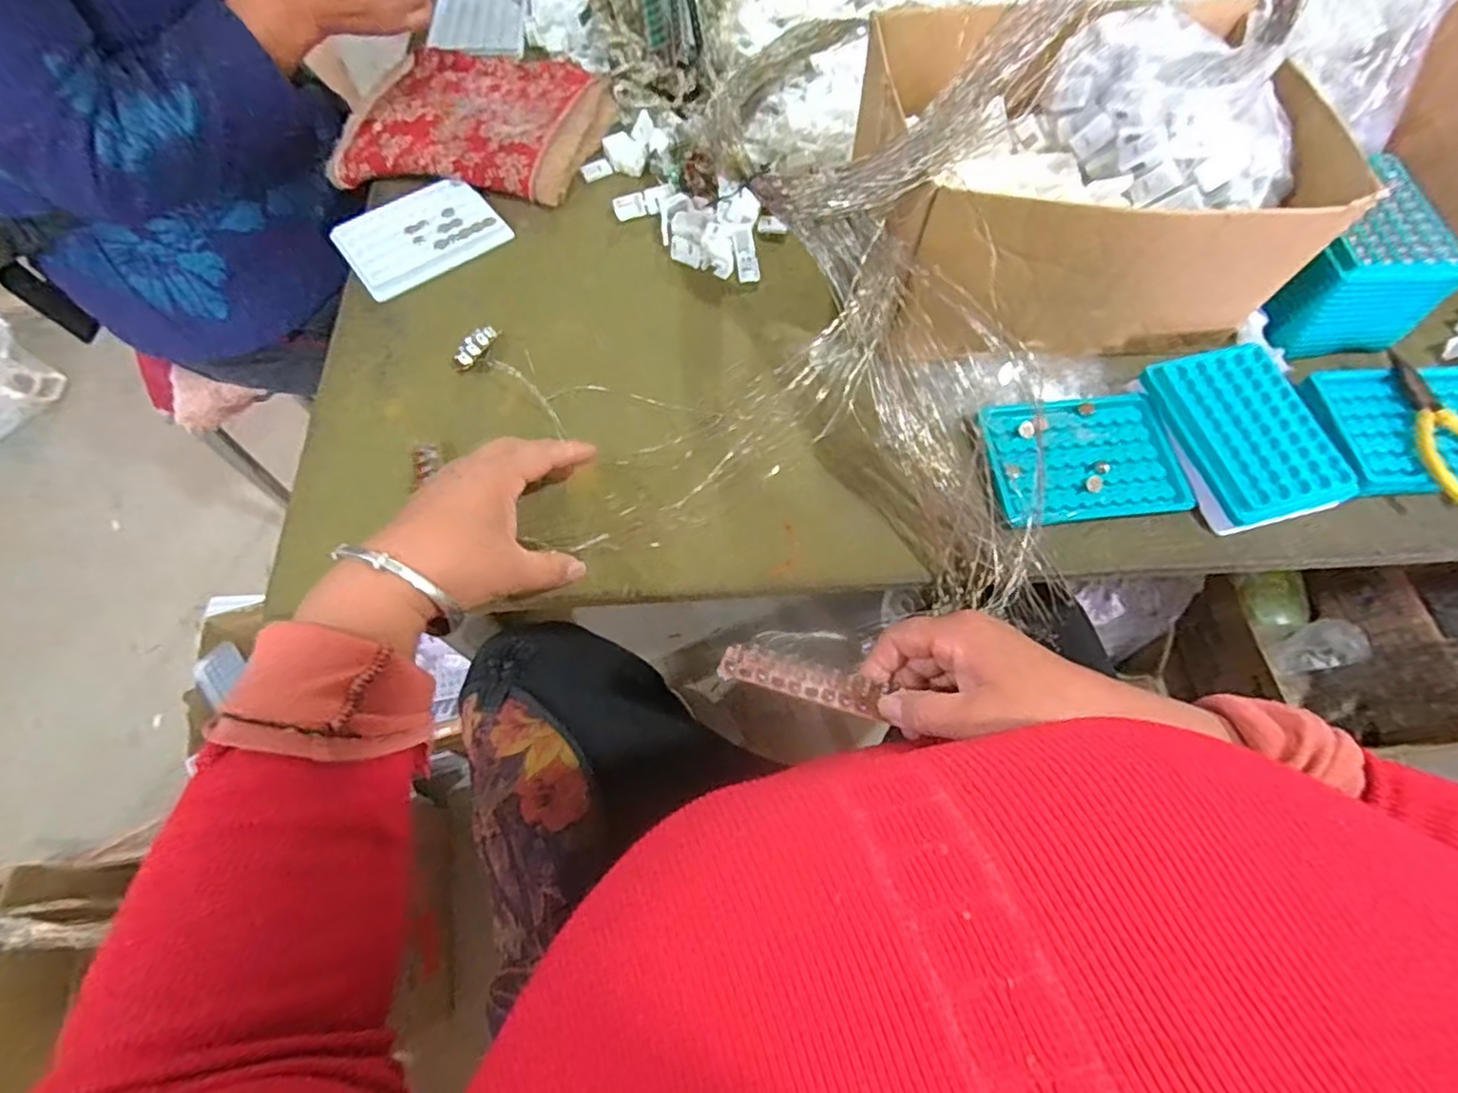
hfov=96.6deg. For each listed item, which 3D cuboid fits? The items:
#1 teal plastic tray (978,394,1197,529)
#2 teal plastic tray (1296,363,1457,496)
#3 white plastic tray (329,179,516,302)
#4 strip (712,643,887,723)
[{"bbox_3d":[0.250,-0.062,0.464,0.131,0.016,0.094,-7,65,-1],"label":"teal plastic tray"},{"bbox_3d":[0.493,-0.084,0.466,0.144,0.027,0.104,-2,65,1],"label":"teal plastic tray"},{"bbox_3d":[-0.265,-0.269,0.561,0.126,0.015,0.092,-34,69,-13],"label":"white plastic tray"},{"bbox_3d":[0.041,0.079,0.390,0.095,0.008,0.023,14,66,17],"label":"strip"}]

